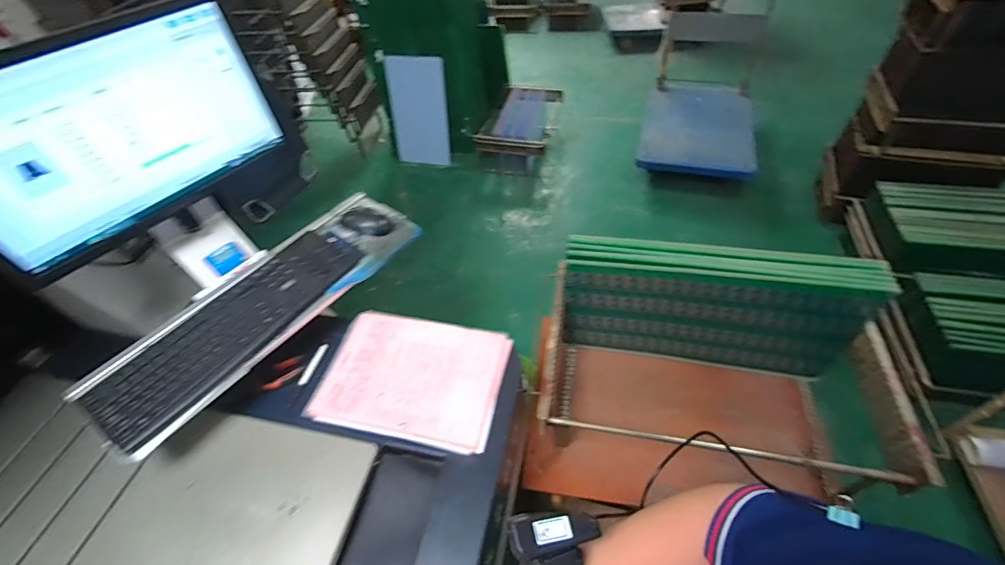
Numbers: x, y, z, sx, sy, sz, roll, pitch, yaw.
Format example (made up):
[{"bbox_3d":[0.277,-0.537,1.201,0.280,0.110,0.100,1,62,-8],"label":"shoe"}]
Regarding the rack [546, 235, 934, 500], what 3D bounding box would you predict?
[{"bbox_3d":[0.427,0.203,0.944,0.640,0.415,0.371,6,50,11],"label":"rack"}]

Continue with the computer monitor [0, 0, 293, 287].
[{"bbox_3d":[-0.555,-0.220,0.640,0.040,0.265,0.427,26,57,25],"label":"computer monitor"}]

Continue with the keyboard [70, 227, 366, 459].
[{"bbox_3d":[-0.457,0.062,0.747,0.144,0.034,0.459,24,56,24],"label":"keyboard"}]

